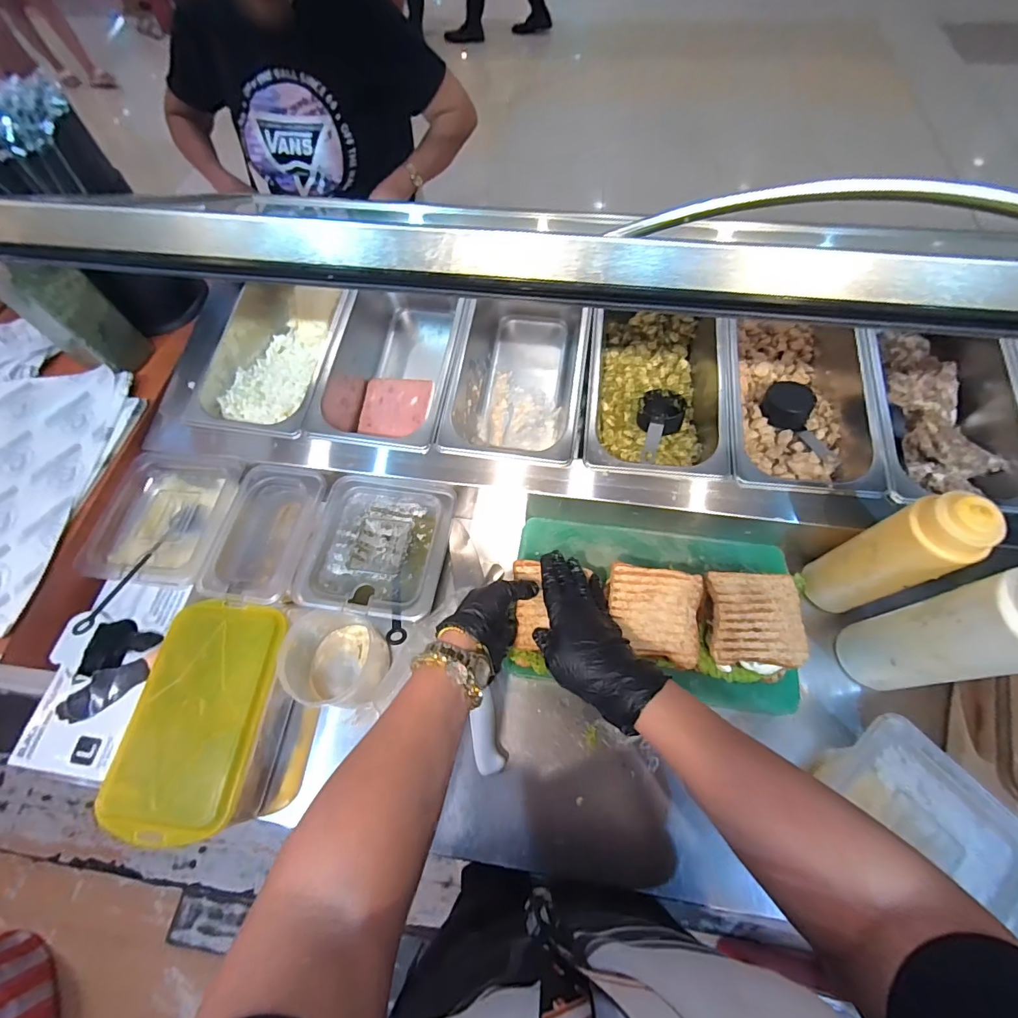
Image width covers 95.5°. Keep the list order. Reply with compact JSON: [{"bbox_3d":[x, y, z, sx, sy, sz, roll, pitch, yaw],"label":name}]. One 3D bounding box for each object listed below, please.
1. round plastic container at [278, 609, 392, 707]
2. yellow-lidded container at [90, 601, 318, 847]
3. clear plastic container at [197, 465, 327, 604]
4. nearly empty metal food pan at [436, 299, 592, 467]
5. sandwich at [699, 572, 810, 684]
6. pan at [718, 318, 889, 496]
[{"bbox_3d":[-0.201,0.178,0.546,0.107,0.085,0.097,5,64,5],"label":"round plastic container"},{"bbox_3d":[-0.320,0.234,0.531,0.154,0.112,0.222,3,64,4],"label":"yellow-lidded container"},{"bbox_3d":[-0.296,0.035,0.581,0.115,0.065,0.174,7,65,6],"label":"clear plastic container"},{"bbox_3d":[0.017,-0.187,0.667,0.175,0.110,0.300,8,65,6],"label":"nearly empty metal food pan"},{"bbox_3d":[0.264,0.128,0.511,0.099,0.055,0.112,3,64,4],"label":"sandwich"},{"bbox_3d":[0.372,-0.142,0.616,0.191,0.097,0.283,3,64,4],"label":"pan"}]

